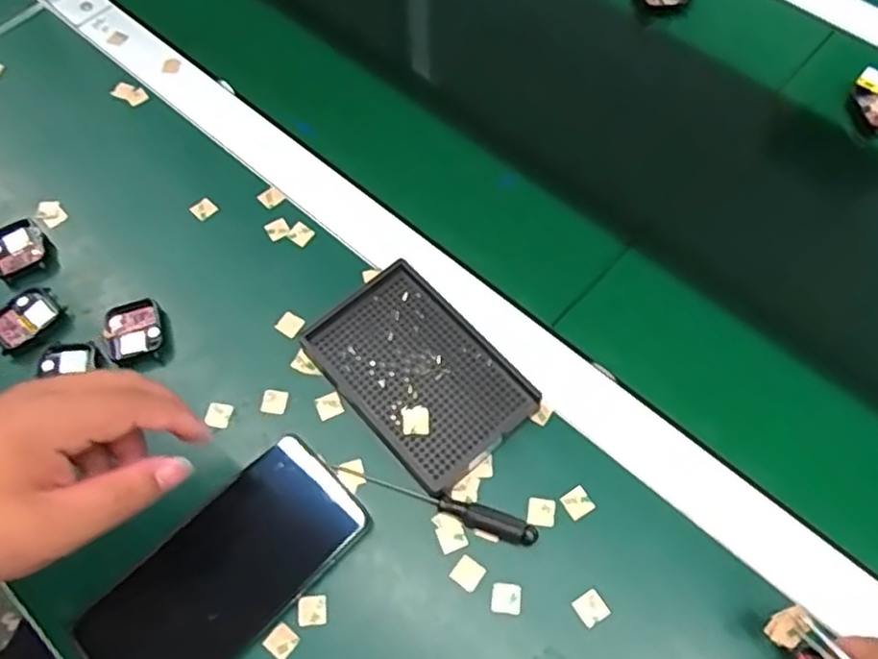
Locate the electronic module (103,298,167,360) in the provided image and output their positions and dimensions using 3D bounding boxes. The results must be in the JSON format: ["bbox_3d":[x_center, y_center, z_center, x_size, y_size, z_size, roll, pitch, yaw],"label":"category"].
[{"bbox_3d":[-0.208,0.000,0.475,0.039,0.011,0.041,-18,64,-9],"label":"electronic module"}]

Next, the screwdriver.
[{"bbox_3d":[-0.003,0.103,0.417,0.126,0.013,0.013,18,64,9],"label":"screwdriver"}]

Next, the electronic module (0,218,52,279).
[{"bbox_3d":[-0.305,-0.057,0.505,0.040,0.012,0.044,-32,67,-15],"label":"electronic module"}]

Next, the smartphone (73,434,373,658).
[{"bbox_3d":[-0.122,0.139,0.398,0.077,0.014,0.163,41,70,19],"label":"smartphone"}]

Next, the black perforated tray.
[{"bbox_3d":[-0.012,0.028,0.452,0.092,0.024,0.135,-37,68,-17],"label":"black perforated tray"}]

